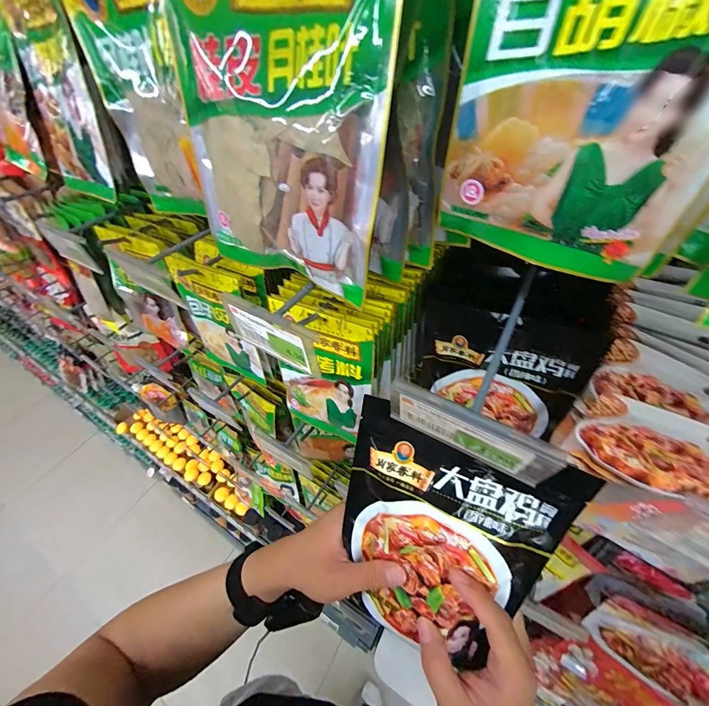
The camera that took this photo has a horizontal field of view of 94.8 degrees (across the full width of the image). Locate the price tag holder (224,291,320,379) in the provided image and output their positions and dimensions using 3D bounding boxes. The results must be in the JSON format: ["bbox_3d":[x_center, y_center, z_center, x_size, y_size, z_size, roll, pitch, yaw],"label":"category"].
[{"bbox_3d":[-0.066,-0.016,0.265,0.095,0.050,0.013,26,52,23],"label":"price tag holder"}]

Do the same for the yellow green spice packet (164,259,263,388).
[{"bbox_3d":[-0.179,-0.039,0.428,0.114,0.173,0.017,18,50,20],"label":"yellow green spice packet"}]

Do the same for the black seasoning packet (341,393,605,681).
[{"bbox_3d":[0.062,0.145,0.255,0.153,0.190,0.015,18,17,17],"label":"black seasoning packet"}]

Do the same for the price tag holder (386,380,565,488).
[{"bbox_3d":[0.068,0.048,0.200,0.098,0.046,0.007,23,52,24],"label":"price tag holder"}]

